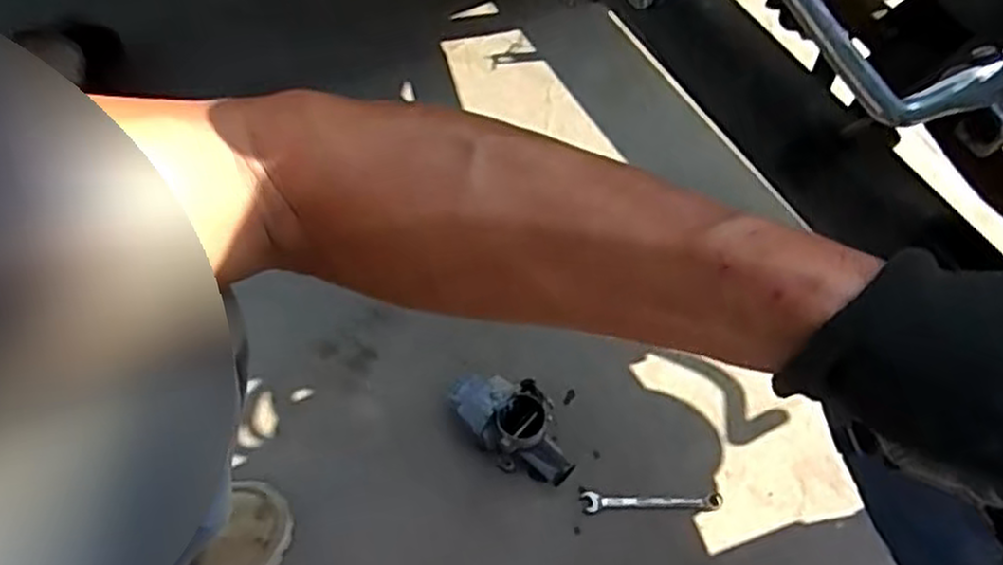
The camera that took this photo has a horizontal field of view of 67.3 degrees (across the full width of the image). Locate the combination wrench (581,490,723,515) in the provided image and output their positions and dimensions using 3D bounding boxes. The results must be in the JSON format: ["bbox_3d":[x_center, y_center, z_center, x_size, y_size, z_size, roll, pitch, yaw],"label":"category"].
[{"bbox_3d":[0.143,0.210,0.717,0.130,0.004,0.020,1,59,2],"label":"combination wrench"}]

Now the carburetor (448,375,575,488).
[{"bbox_3d":[0.012,0.137,0.715,0.073,0.076,0.130,-33,66,-17],"label":"carburetor"}]

